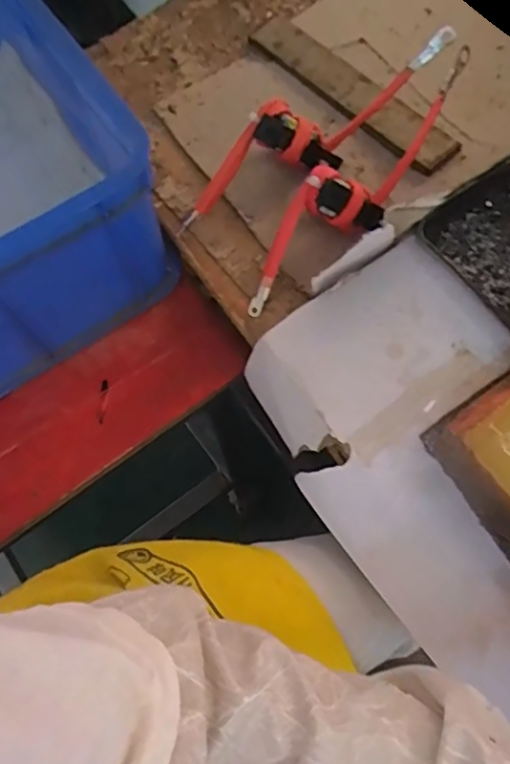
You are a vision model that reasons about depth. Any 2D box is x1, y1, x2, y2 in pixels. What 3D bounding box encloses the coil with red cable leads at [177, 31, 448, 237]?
[{"bbox_3d":[0.059,-0.266,0.644,0.328,0.085,0.073,-24,69,-7],"label":"coil with red cable leads"}]

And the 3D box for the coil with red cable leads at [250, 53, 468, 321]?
[{"bbox_3d":[0.111,-0.200,0.614,0.089,0.068,0.333,34,73,15],"label":"coil with red cable leads"}]

